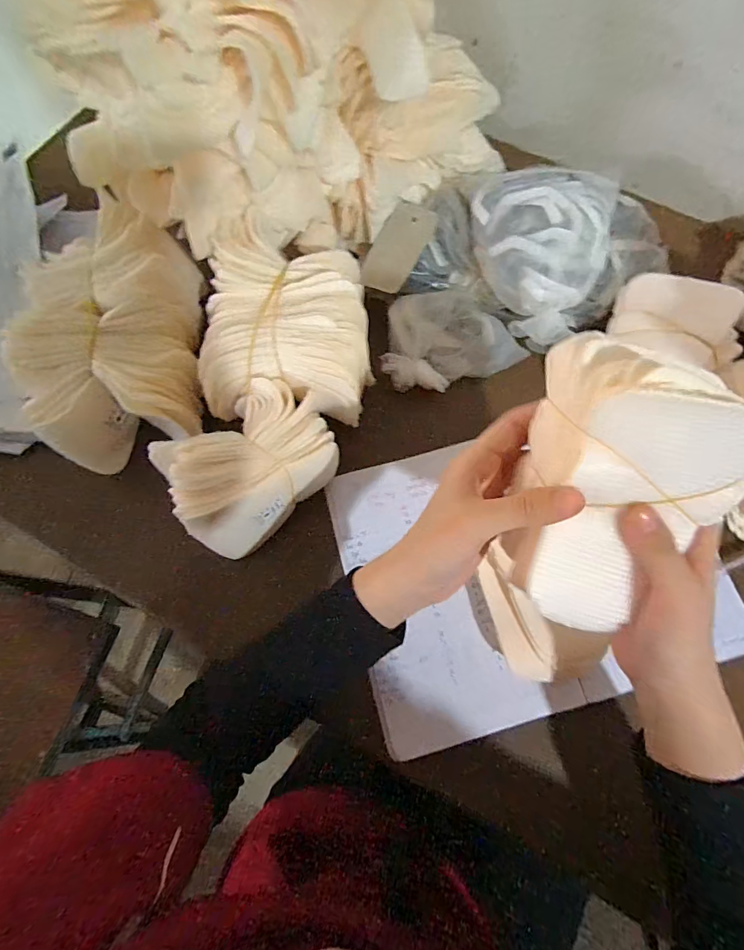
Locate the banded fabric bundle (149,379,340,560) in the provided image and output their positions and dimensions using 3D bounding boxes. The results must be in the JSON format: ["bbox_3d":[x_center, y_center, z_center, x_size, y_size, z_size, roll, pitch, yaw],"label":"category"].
[{"bbox_3d":[-0.104,-0.008,0.373,0.143,0.092,0.094,-39,77,-11],"label":"banded fabric bundle"}]

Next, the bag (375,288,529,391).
[{"bbox_3d":[0.082,-0.146,0.452,0.144,0.039,0.102,-11,73,-3],"label":"bag"}]

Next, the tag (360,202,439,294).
[{"bbox_3d":[0.027,-0.243,0.458,0.050,0.007,0.102,26,85,9],"label":"tag"}]

